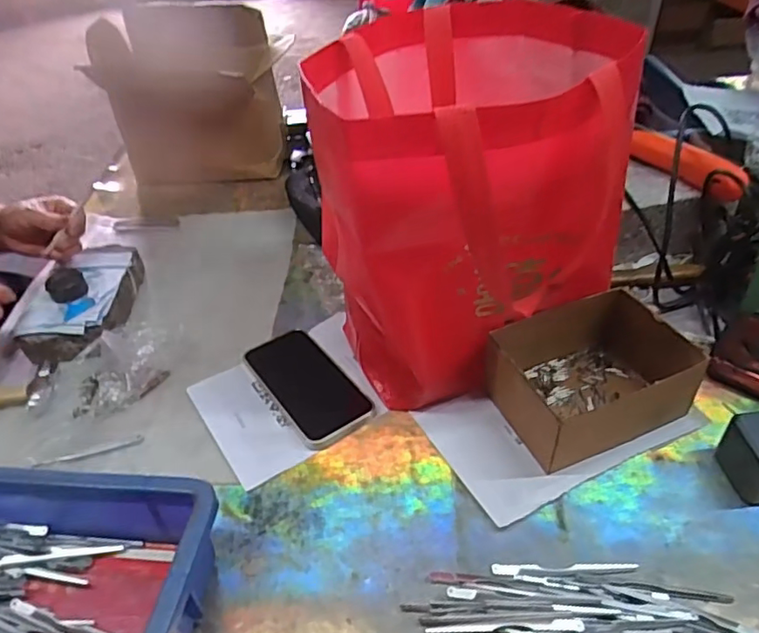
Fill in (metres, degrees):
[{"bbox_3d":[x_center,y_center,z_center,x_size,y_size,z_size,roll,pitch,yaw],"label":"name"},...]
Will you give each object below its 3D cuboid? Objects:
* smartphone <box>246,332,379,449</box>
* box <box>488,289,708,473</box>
[{"bbox_3d":[-0.072,0.065,0.577,0.072,0.014,0.142,-29,48,-24],"label":"smartphone"},{"bbox_3d":[0.185,0.054,0.529,0.153,0.072,0.118,-21,45,-17],"label":"box"}]

